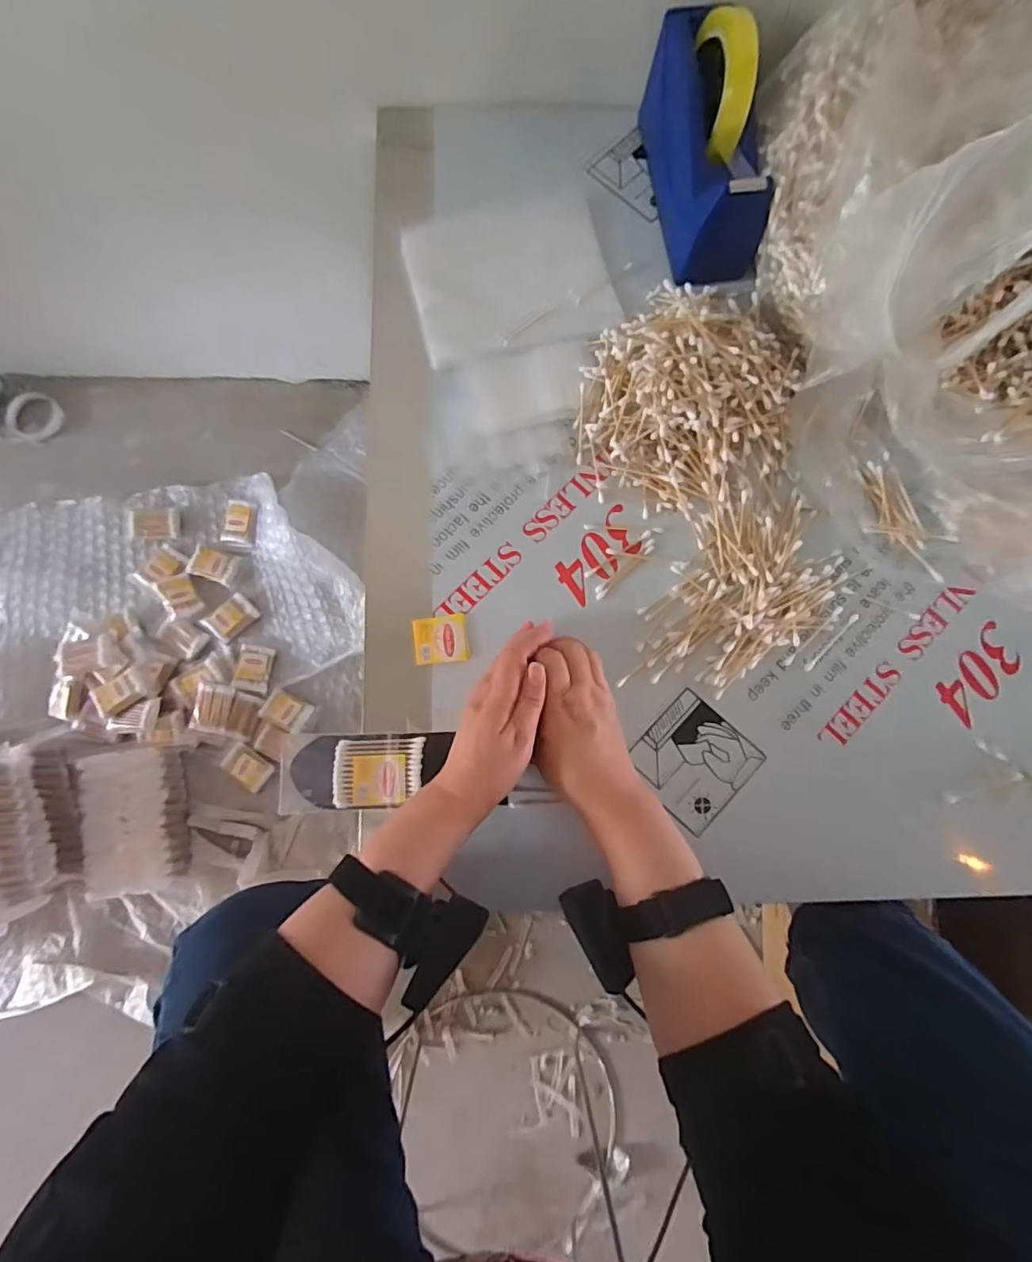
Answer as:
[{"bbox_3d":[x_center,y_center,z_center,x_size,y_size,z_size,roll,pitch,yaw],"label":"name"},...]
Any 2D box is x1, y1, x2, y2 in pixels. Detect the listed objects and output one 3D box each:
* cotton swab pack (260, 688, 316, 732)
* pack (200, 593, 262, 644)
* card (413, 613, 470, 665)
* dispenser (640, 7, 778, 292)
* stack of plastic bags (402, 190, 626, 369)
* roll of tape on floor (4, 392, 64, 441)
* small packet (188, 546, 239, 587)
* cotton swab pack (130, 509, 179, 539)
[{"bbox_3d":[-0.374,0.129,0.902,0.074,0.028,0.051,26,80,3],"label":"cotton swab pack"},{"bbox_3d":[-0.472,-0.021,0.923,0.056,0.015,0.078,45,82,6],"label":"pack"},{"bbox_3d":[-0.065,0.007,0.486,0.046,0.007,0.041,-7,81,-1],"label":"card"},{"bbox_3d":[0.179,-0.437,0.506,0.079,0.118,0.227,-6,81,-1],"label":"dispenser"},{"bbox_3d":[-0.006,-0.353,0.550,0.192,0.013,0.167,-14,82,-2],"label":"stack of plastic bags"},{"bbox_3d":[-0.848,-0.376,0.977,0.102,0.023,0.083,22,80,2],"label":"roll of tape on floor"},{"bbox_3d":[-0.508,-0.112,0.932,0.072,0.011,0.052,19,80,2],"label":"small packet"},{"bbox_3d":[-0.616,-0.181,0.943,0.080,0.015,0.050,-5,80,-3],"label":"cotton swab pack"}]

